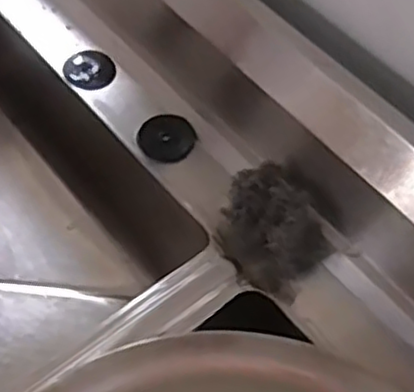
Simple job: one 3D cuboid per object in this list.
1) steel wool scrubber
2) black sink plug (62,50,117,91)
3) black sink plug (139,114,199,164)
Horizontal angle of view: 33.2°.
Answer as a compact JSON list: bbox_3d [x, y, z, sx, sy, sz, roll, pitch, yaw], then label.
[{"bbox_3d":[0.055,0.025,0.595,0.098,0.054,0.089,34,59,21],"label":"steel wool scrubber"},{"bbox_3d":[-0.124,-0.133,0.736,0.050,0.009,0.054,2,56,-3],"label":"black sink plug"},{"bbox_3d":[-0.038,-0.057,0.680,0.056,0.008,0.054,0,53,0],"label":"black sink plug"}]

